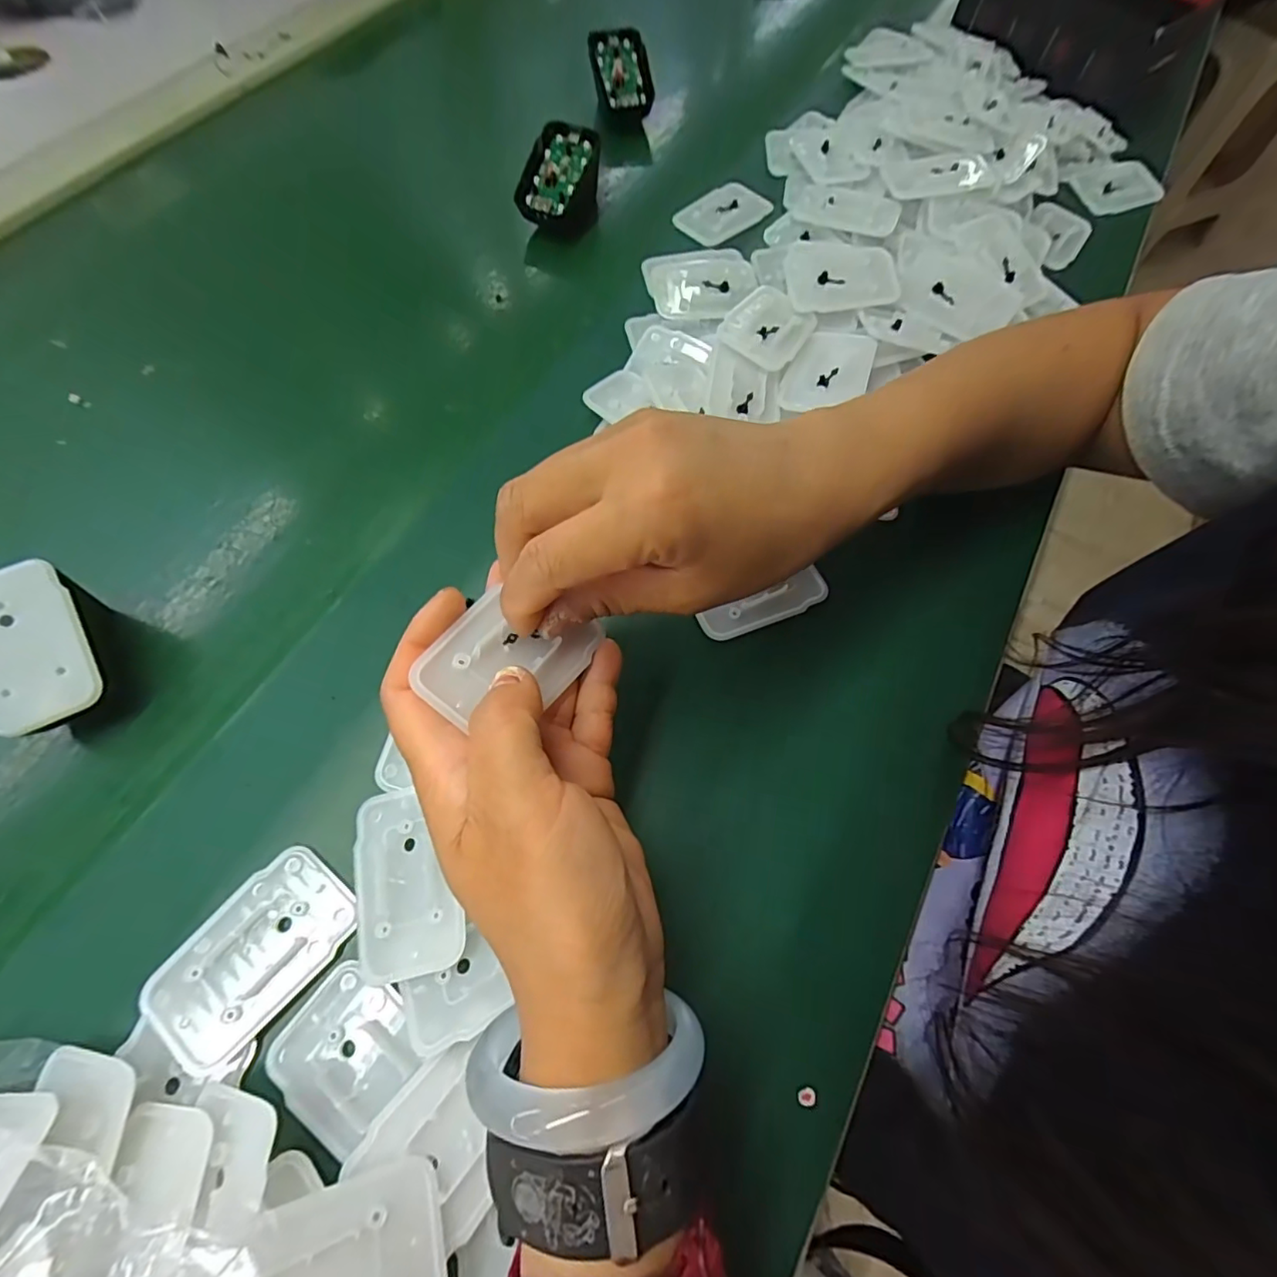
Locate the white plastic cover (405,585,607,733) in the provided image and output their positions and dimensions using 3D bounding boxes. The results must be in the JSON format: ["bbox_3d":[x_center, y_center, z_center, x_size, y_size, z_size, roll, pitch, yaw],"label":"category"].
[{"bbox_3d":[-0.044,0.006,0.197,0.043,0.005,0.062,43,56,-10],"label":"white plastic cover"}]

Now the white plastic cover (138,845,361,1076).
[{"bbox_3d":[-0.144,0.116,0.206,0.043,0.009,0.068,37,70,13],"label":"white plastic cover"}]

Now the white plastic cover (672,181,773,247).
[{"bbox_3d":[0.060,-0.300,0.392,0.067,0.008,0.042,-41,74,-17],"label":"white plastic cover"}]

